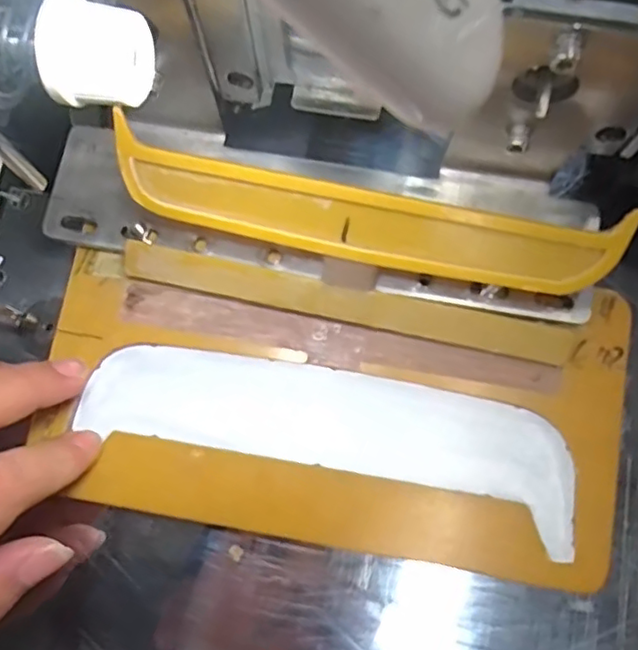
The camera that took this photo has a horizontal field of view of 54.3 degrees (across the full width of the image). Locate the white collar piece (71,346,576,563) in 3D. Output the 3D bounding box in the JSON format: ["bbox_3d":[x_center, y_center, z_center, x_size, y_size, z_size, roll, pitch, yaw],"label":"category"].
[{"bbox_3d":[0.003,0.041,0.244,0.191,0.005,0.047,11,78,4],"label":"white collar piece"}]

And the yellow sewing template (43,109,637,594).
[{"bbox_3d":[0.002,0.014,0.233,0.230,0.052,0.133,11,78,3],"label":"yellow sewing template"}]

